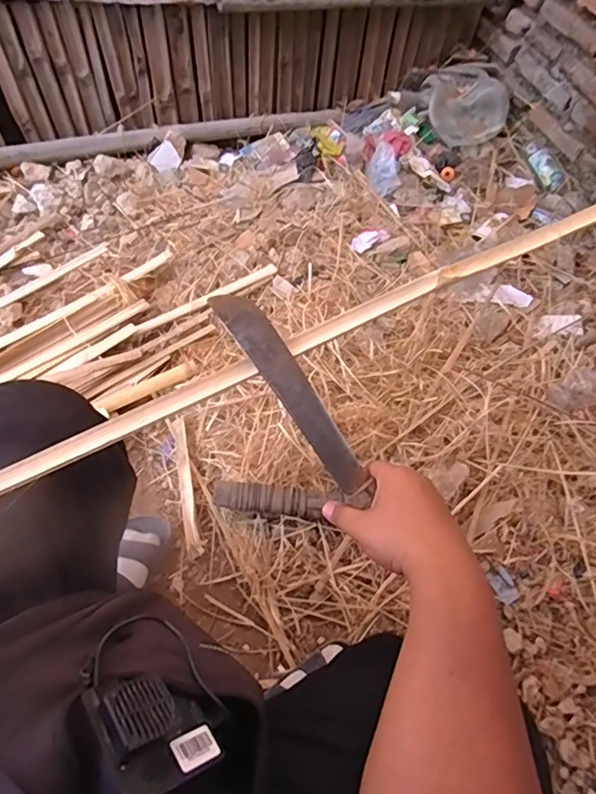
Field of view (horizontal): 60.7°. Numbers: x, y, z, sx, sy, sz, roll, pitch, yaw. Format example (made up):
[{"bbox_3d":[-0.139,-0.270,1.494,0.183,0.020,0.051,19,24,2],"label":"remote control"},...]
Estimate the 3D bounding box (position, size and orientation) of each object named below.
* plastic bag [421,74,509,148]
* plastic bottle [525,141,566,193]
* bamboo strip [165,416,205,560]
[{"bbox_3d":[0.457,-0.804,1.399,0.223,0.074,0.237,0,63,-4],"label":"plastic bag"},{"bbox_3d":[0.639,-0.595,1.316,0.059,0.039,0.165,-9,58,-8],"label":"plastic bottle"},{"bbox_3d":[-0.191,0.147,0.865,0.028,0.012,0.243,-10,59,-13],"label":"bamboo strip"}]

